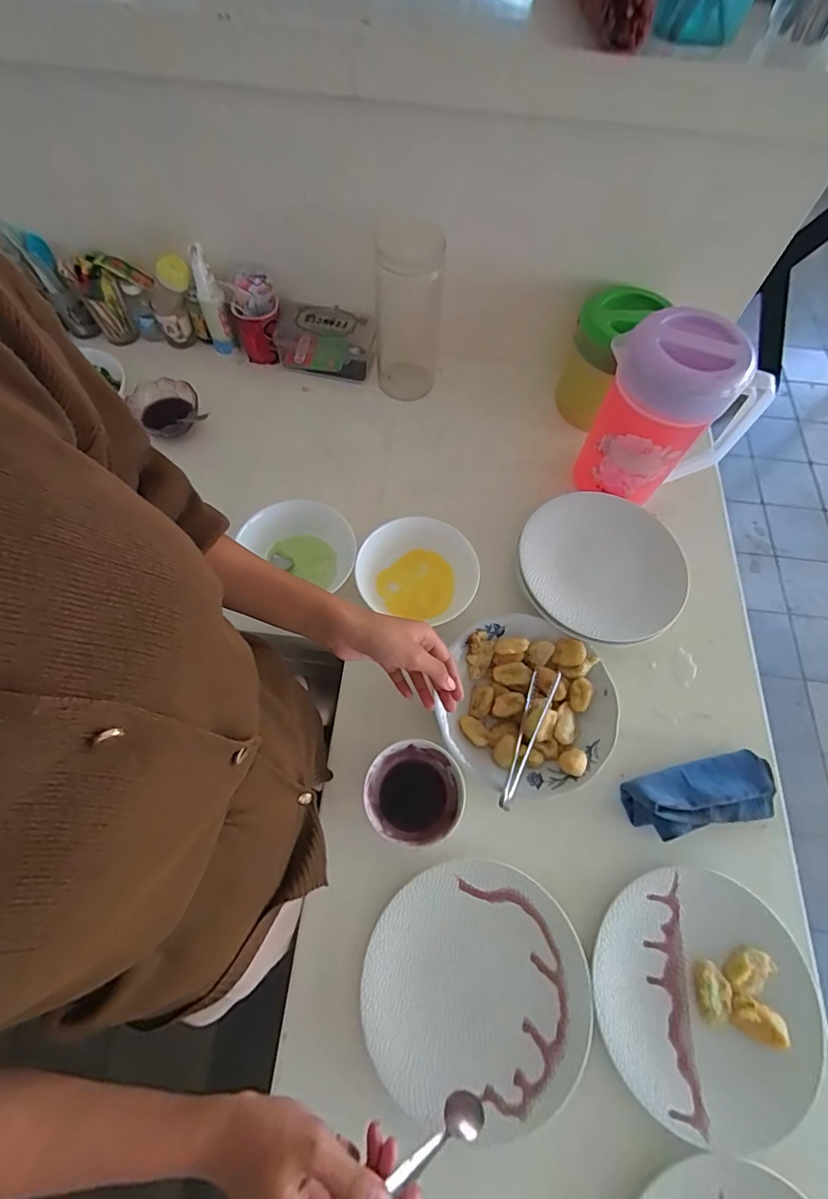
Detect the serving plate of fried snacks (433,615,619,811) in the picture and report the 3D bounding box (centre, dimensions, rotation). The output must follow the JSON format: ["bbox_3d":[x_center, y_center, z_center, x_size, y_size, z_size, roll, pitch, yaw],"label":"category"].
[{"bbox_3d":[0.124,0.119,0.549,0.188,0.048,0.192,1,64,-2],"label":"serving plate of fried snacks"}]

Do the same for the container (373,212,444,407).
[{"bbox_3d":[-0.008,-0.410,0.710,0.090,0.224,0.078,-1,65,-2],"label":"container"}]

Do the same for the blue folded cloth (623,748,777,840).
[{"bbox_3d":[0.308,0.203,0.515,0.159,0.043,0.065,-9,66,-6],"label":"blue folded cloth"}]

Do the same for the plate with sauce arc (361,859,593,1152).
[{"bbox_3d":[0.060,0.355,0.452,0.201,0.013,0.198,1,64,-2],"label":"plate with sauce arc"}]

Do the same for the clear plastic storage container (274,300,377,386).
[{"bbox_3d":[-0.137,-0.396,0.773,0.145,0.087,0.068,10,65,3],"label":"clear plastic storage container"}]

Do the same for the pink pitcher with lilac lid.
[{"bbox_3d":[0.319,-0.225,0.604,0.172,0.198,0.111,-15,66,-8],"label":"pink pitcher with lilac lid"}]

